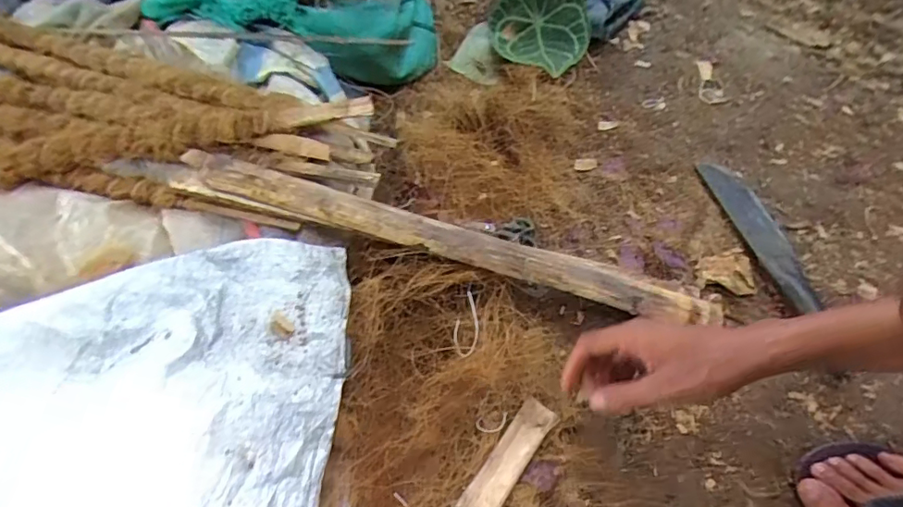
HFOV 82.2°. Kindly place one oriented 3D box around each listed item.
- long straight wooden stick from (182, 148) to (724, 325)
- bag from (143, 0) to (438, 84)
[{"bbox_3d":[0.005,-0.018,0.621,0.636,0.027,0.050,16,58,-2],"label":"long straight wooden stick"},{"bbox_3d":[-0.188,-0.341,0.755,0.440,0.143,0.158,1,52,-30],"label":"bag"}]

